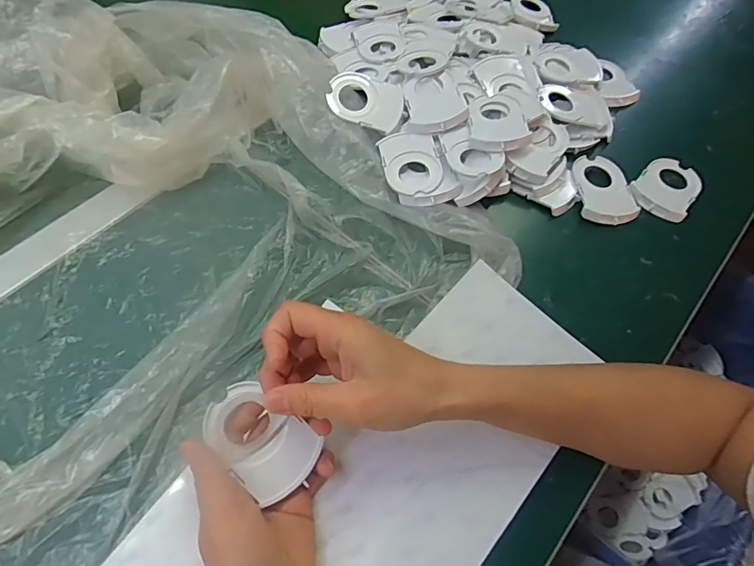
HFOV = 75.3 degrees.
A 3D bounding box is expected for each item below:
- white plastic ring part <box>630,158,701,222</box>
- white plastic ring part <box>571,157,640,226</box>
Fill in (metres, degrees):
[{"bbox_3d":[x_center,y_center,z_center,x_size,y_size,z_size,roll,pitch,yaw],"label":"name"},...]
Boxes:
[{"bbox_3d":[0.291,-0.097,0.494,0.057,0.017,0.073,31,63,14],"label":"white plastic ring part"},{"bbox_3d":[0.225,-0.092,0.483,0.055,0.014,0.078,0,60,-3],"label":"white plastic ring part"}]

